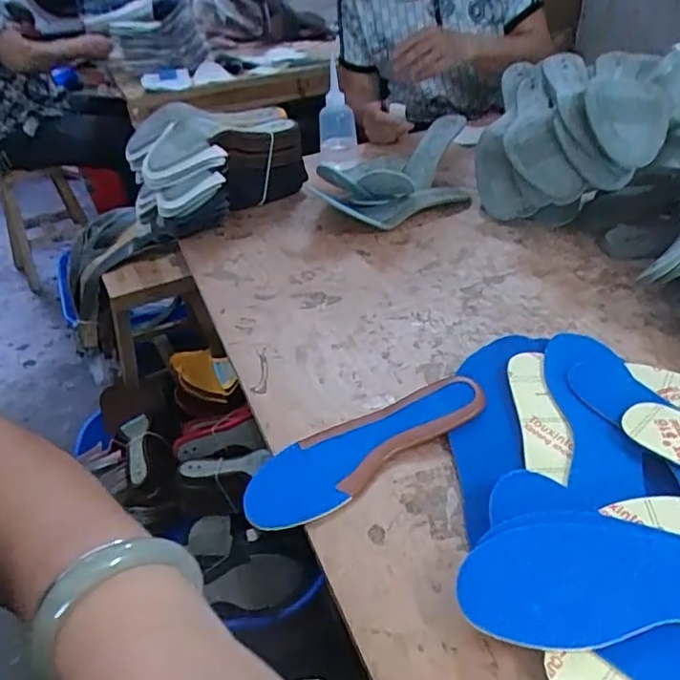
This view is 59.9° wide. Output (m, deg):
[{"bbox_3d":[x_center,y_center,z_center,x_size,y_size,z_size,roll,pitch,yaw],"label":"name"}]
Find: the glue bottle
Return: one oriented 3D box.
[{"bbox_3d":[-0.009,-0.349,0.928,0.060,0.221,0.050,-3,69,4],"label":"glue bottle"}]

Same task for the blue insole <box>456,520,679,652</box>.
[{"bbox_3d":[0.182,0.140,0.347,0.215,0.010,0.073,-3,45,6],"label":"blue insole"}]

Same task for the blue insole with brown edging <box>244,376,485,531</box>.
[{"bbox_3d":[0.021,0.085,0.479,0.212,0.022,0.071,-22,40,-20],"label":"blue insole with brown edging"}]

